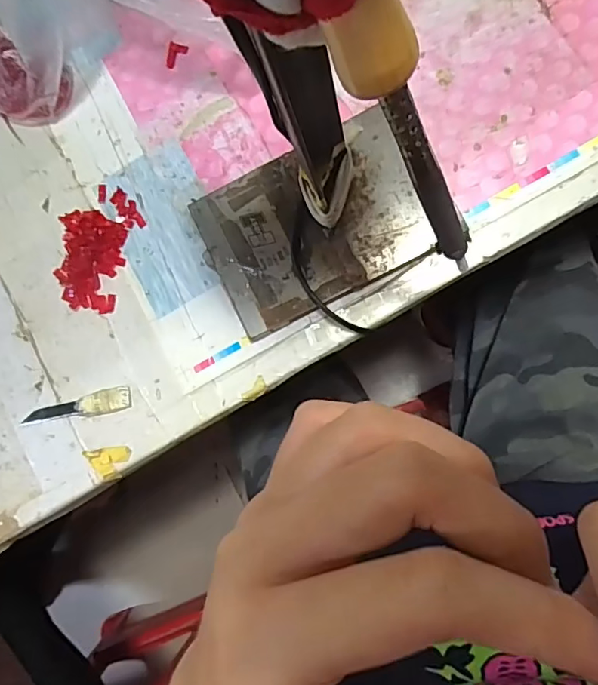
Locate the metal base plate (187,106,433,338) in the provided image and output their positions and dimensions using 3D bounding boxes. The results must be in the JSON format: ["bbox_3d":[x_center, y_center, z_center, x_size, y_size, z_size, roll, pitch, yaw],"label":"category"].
[{"bbox_3d":[0.009,-0.074,0.322,0.133,0.012,0.097,-27,83,6],"label":"metal base plate"}]

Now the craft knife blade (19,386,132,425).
[{"bbox_3d":[-0.149,0.044,0.341,0.078,0.005,0.015,-12,84,8],"label":"craft knife blade"}]

